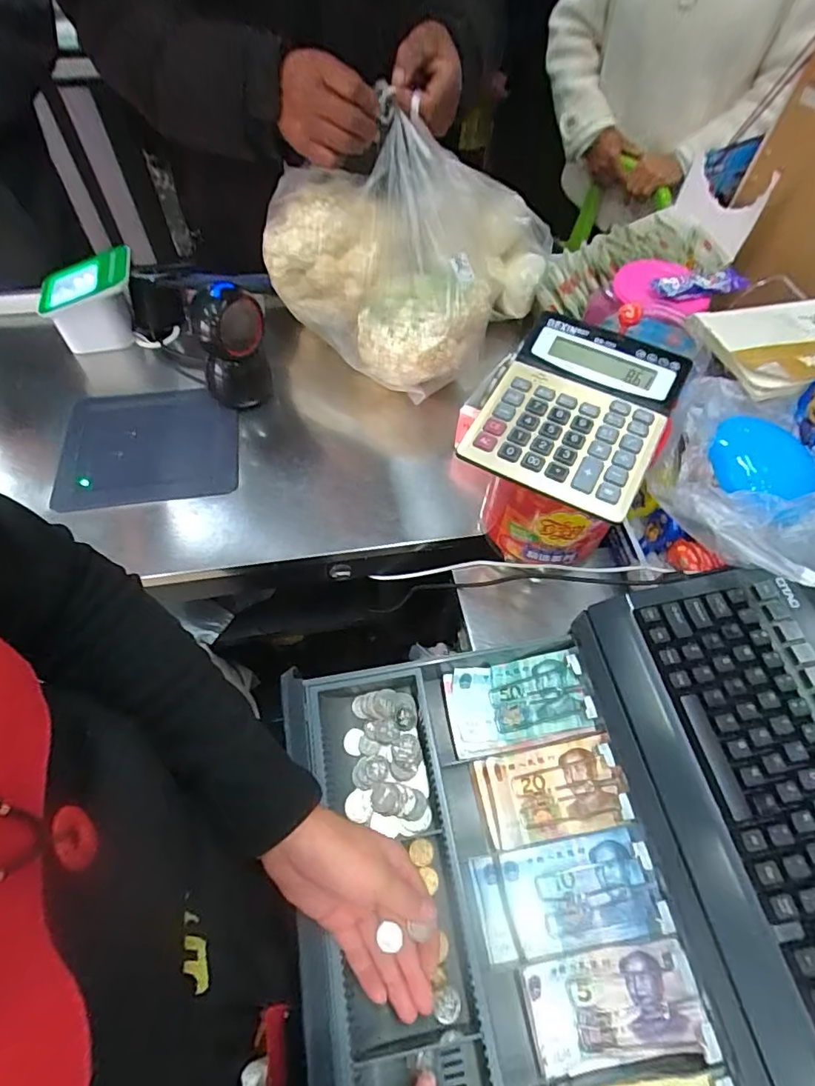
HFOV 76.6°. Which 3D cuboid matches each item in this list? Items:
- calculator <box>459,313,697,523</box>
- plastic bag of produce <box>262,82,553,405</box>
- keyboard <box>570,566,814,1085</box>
[{"bbox_3d":[0.149,-0.119,0.452,0.143,0.031,0.178,26,62,14],"label":"calculator"},{"bbox_3d":[0.014,-0.430,0.723,0.301,0.232,0.336,33,63,17],"label":"plastic bag of produce"},{"bbox_3d":[0.277,0.217,0.380,0.192,0.071,0.400,-7,59,-6],"label":"keyboard"}]

